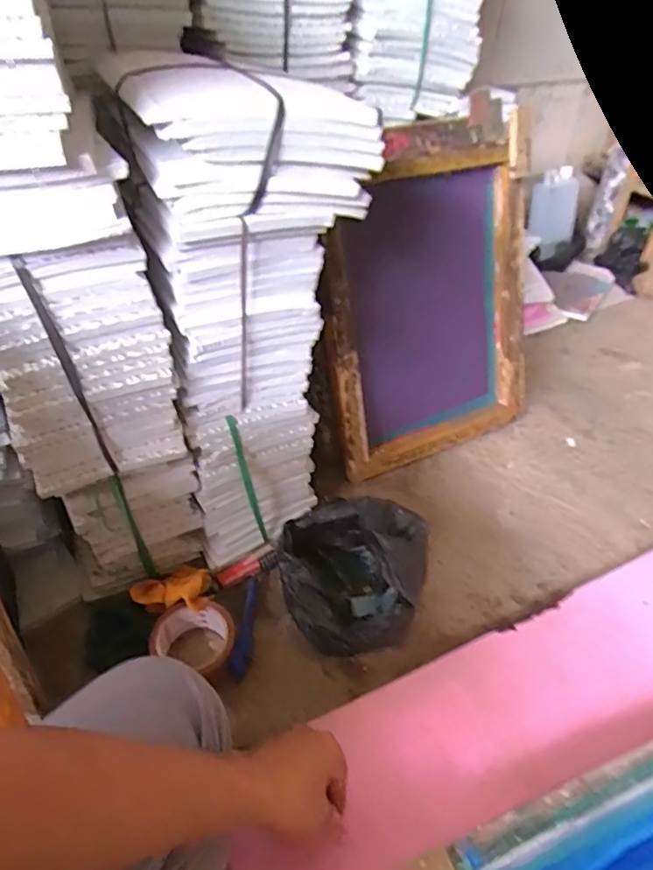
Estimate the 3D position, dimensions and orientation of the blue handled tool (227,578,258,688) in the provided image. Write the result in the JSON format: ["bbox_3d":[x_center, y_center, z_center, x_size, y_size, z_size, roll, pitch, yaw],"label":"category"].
[{"bbox_3d":[-0.103,0.246,0.726,0.020,0.030,0.137,2,41,5],"label":"blue handled tool"}]

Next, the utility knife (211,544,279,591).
[{"bbox_3d":[-0.111,0.185,0.770,0.098,0.019,0.029,-26,46,-25],"label":"utility knife"}]

